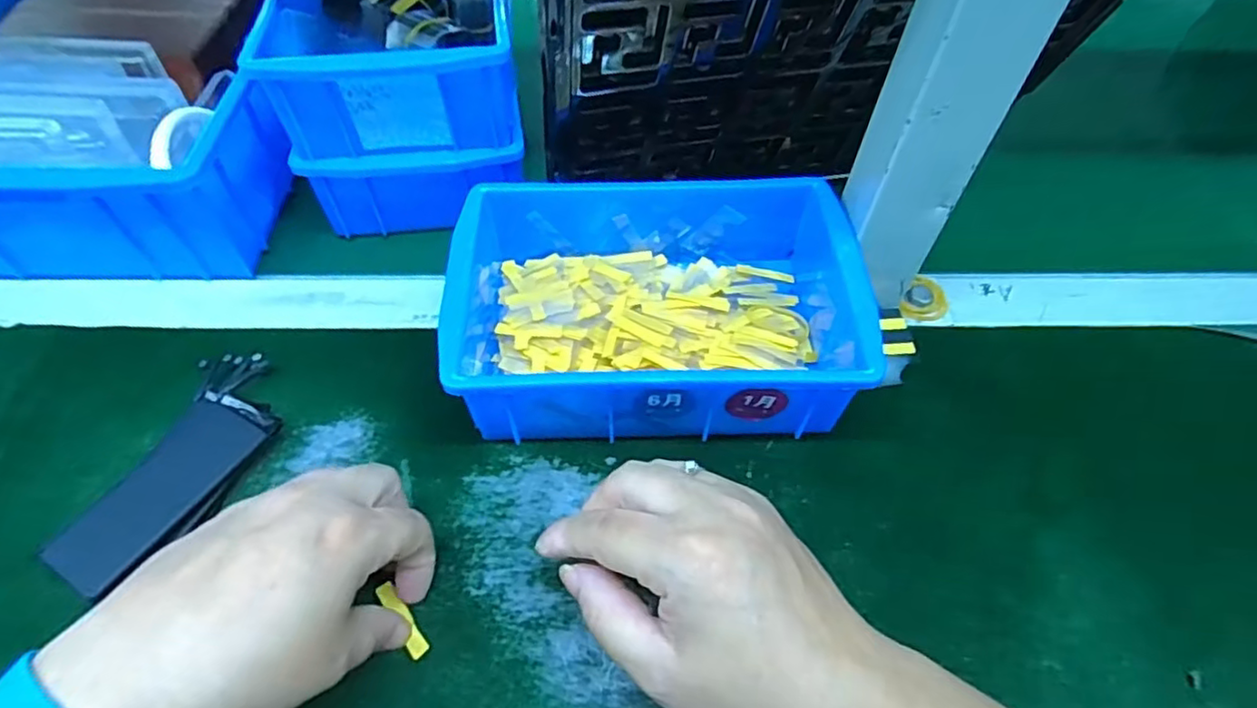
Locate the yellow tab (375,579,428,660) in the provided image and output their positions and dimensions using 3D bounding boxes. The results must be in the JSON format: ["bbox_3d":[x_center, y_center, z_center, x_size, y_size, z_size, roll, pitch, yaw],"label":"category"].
[{"bbox_3d":[-0.097,0.114,0.277,0.009,0.004,0.036,-35,61,-25],"label":"yellow tab"}]

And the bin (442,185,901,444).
[{"bbox_3d":[0.014,-0.024,0.345,0.197,0.069,0.133,0,53,-2],"label":"bin"}]

